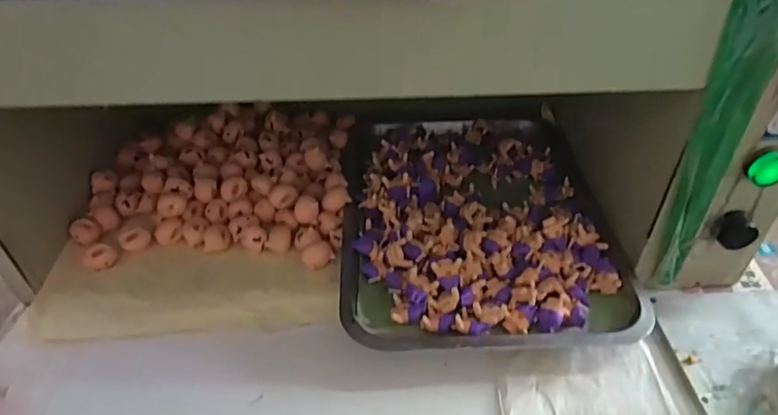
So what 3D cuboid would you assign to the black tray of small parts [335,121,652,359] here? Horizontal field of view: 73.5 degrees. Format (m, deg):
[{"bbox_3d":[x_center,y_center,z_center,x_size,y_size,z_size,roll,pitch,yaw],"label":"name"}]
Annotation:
[{"bbox_3d":[0.084,0.001,0.545,0.255,0.043,0.339,-3,41,-2],"label":"black tray of small parts"}]

